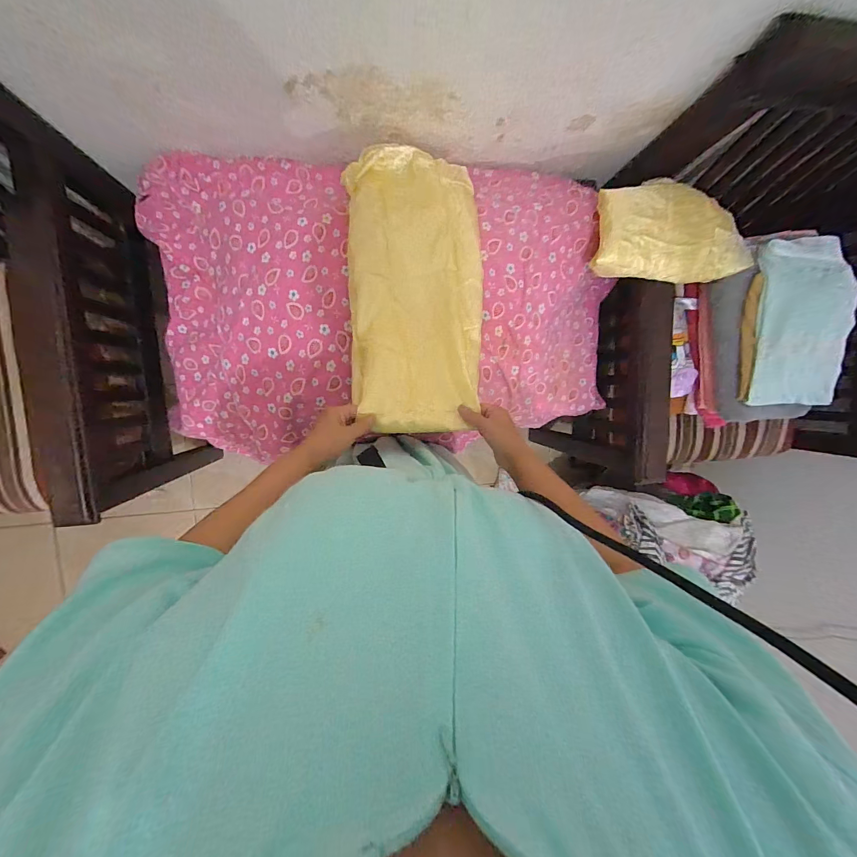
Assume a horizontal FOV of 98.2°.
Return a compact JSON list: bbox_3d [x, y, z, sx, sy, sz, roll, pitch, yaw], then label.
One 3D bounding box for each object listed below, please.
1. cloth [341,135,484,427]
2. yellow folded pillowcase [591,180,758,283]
[{"bbox_3d":[-0.018,-0.221,0.584,0.209,0.042,0.456,0,80,-8],"label":"cloth"},{"bbox_3d":[0.457,-0.360,0.686,0.281,0.048,0.171,1,96,-8],"label":"yellow folded pillowcase"}]

